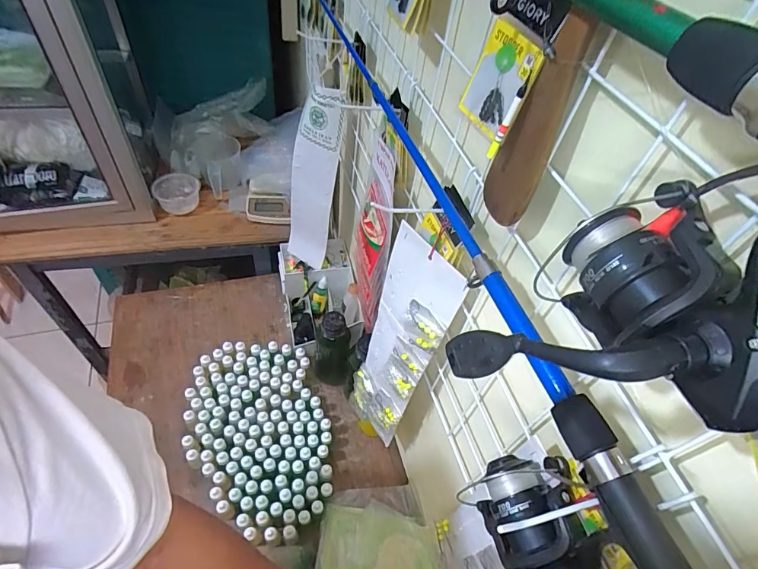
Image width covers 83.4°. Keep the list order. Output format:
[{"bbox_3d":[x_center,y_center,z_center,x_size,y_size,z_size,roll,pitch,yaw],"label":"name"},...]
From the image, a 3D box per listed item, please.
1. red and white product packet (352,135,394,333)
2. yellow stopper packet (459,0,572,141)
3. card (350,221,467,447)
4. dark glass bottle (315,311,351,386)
[{"bbox_3d":[-0.011,-0.063,0.614,0.016,0.299,0.125,-7,49,-19],"label":"red and white product packet"},{"bbox_3d":[0.078,-0.138,0.264,0.011,0.087,0.048,-12,61,-27],"label":"yellow stopper packet"},{"bbox_3d":[0.019,0.094,0.551,0.021,0.385,0.097,-23,59,-30],"label":"card"},{"bbox_3d":[-0.089,0.119,0.792,0.062,0.189,0.068,-6,52,-13],"label":"dark glass bottle"}]

